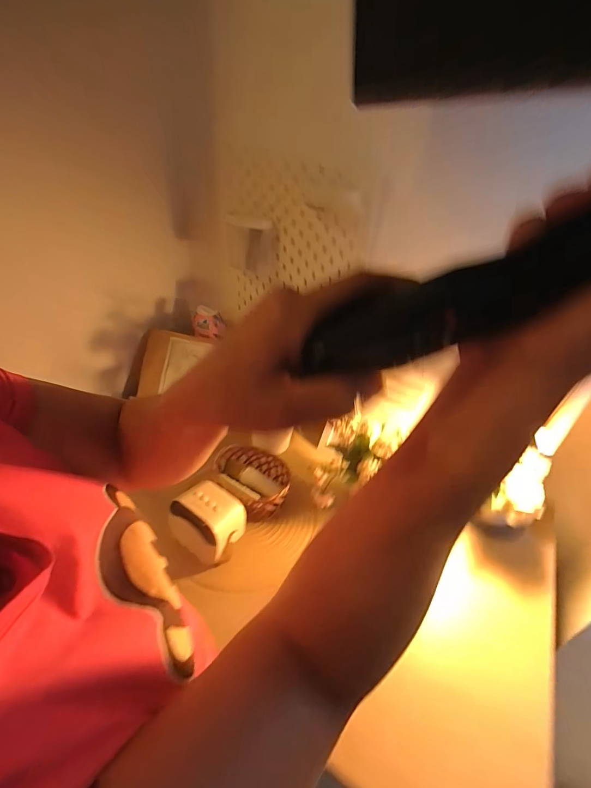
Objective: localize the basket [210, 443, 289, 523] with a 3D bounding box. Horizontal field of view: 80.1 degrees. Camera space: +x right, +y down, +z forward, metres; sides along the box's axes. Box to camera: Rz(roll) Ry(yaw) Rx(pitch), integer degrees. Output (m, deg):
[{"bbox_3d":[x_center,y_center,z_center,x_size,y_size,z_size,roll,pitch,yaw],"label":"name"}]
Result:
[{"bbox_3d":[-0.085,0.171,0.681,0.148,0.063,0.142,0,34,-7],"label":"basket"}]

